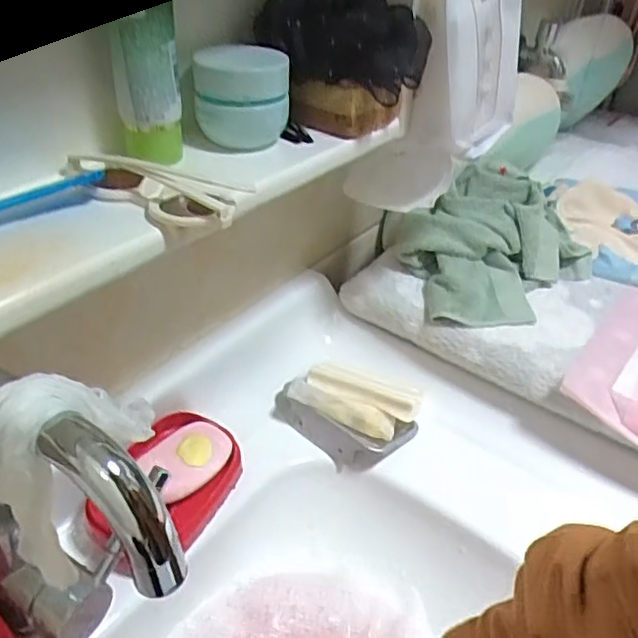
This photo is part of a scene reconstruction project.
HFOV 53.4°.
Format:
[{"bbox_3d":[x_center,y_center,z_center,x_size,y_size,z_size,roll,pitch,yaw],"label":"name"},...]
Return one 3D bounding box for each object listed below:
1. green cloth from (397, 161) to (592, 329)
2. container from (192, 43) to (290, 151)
[{"bbox_3d":[0.198,-0.080,0.697,0.205,0.053,0.197,-6,68,-11],"label":"green cloth"},{"bbox_3d":[-0.054,-0.157,0.448,0.063,0.055,0.065,0,37,-5],"label":"container"}]

